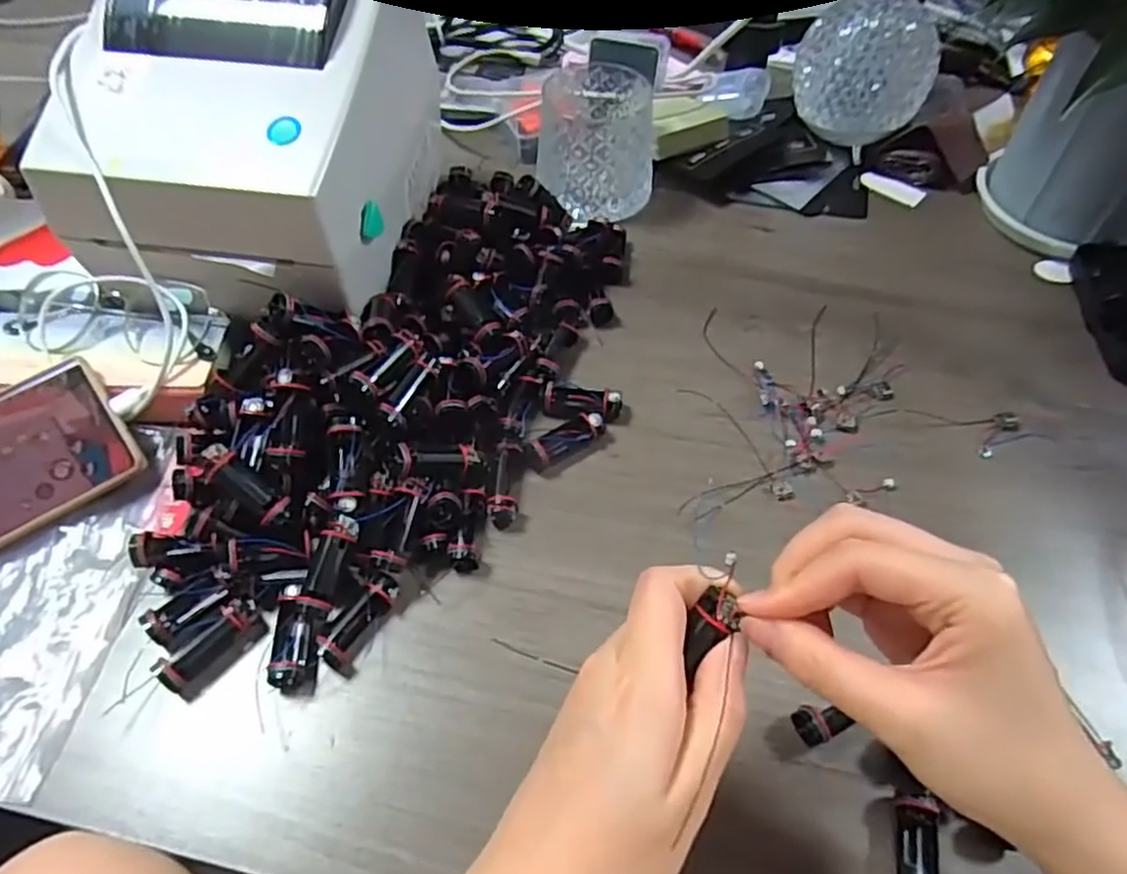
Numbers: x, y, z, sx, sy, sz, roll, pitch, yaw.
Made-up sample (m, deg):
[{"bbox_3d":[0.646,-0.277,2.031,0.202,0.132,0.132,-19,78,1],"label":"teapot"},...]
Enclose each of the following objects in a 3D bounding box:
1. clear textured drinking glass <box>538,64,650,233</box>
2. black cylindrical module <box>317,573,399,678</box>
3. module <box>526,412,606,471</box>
[{"bbox_3d":[0.025,-0.218,0.543,0.085,0.075,0.096,5,54,2],"label":"clear textured drinking glass"},{"bbox_3d":[-0.100,0.090,0.358,0.017,0.017,0.048,21,56,14],"label":"black cylindrical module"},{"bbox_3d":[0.001,0.001,0.419,0.046,0.016,0.015,-27,59,-19],"label":"module"}]

